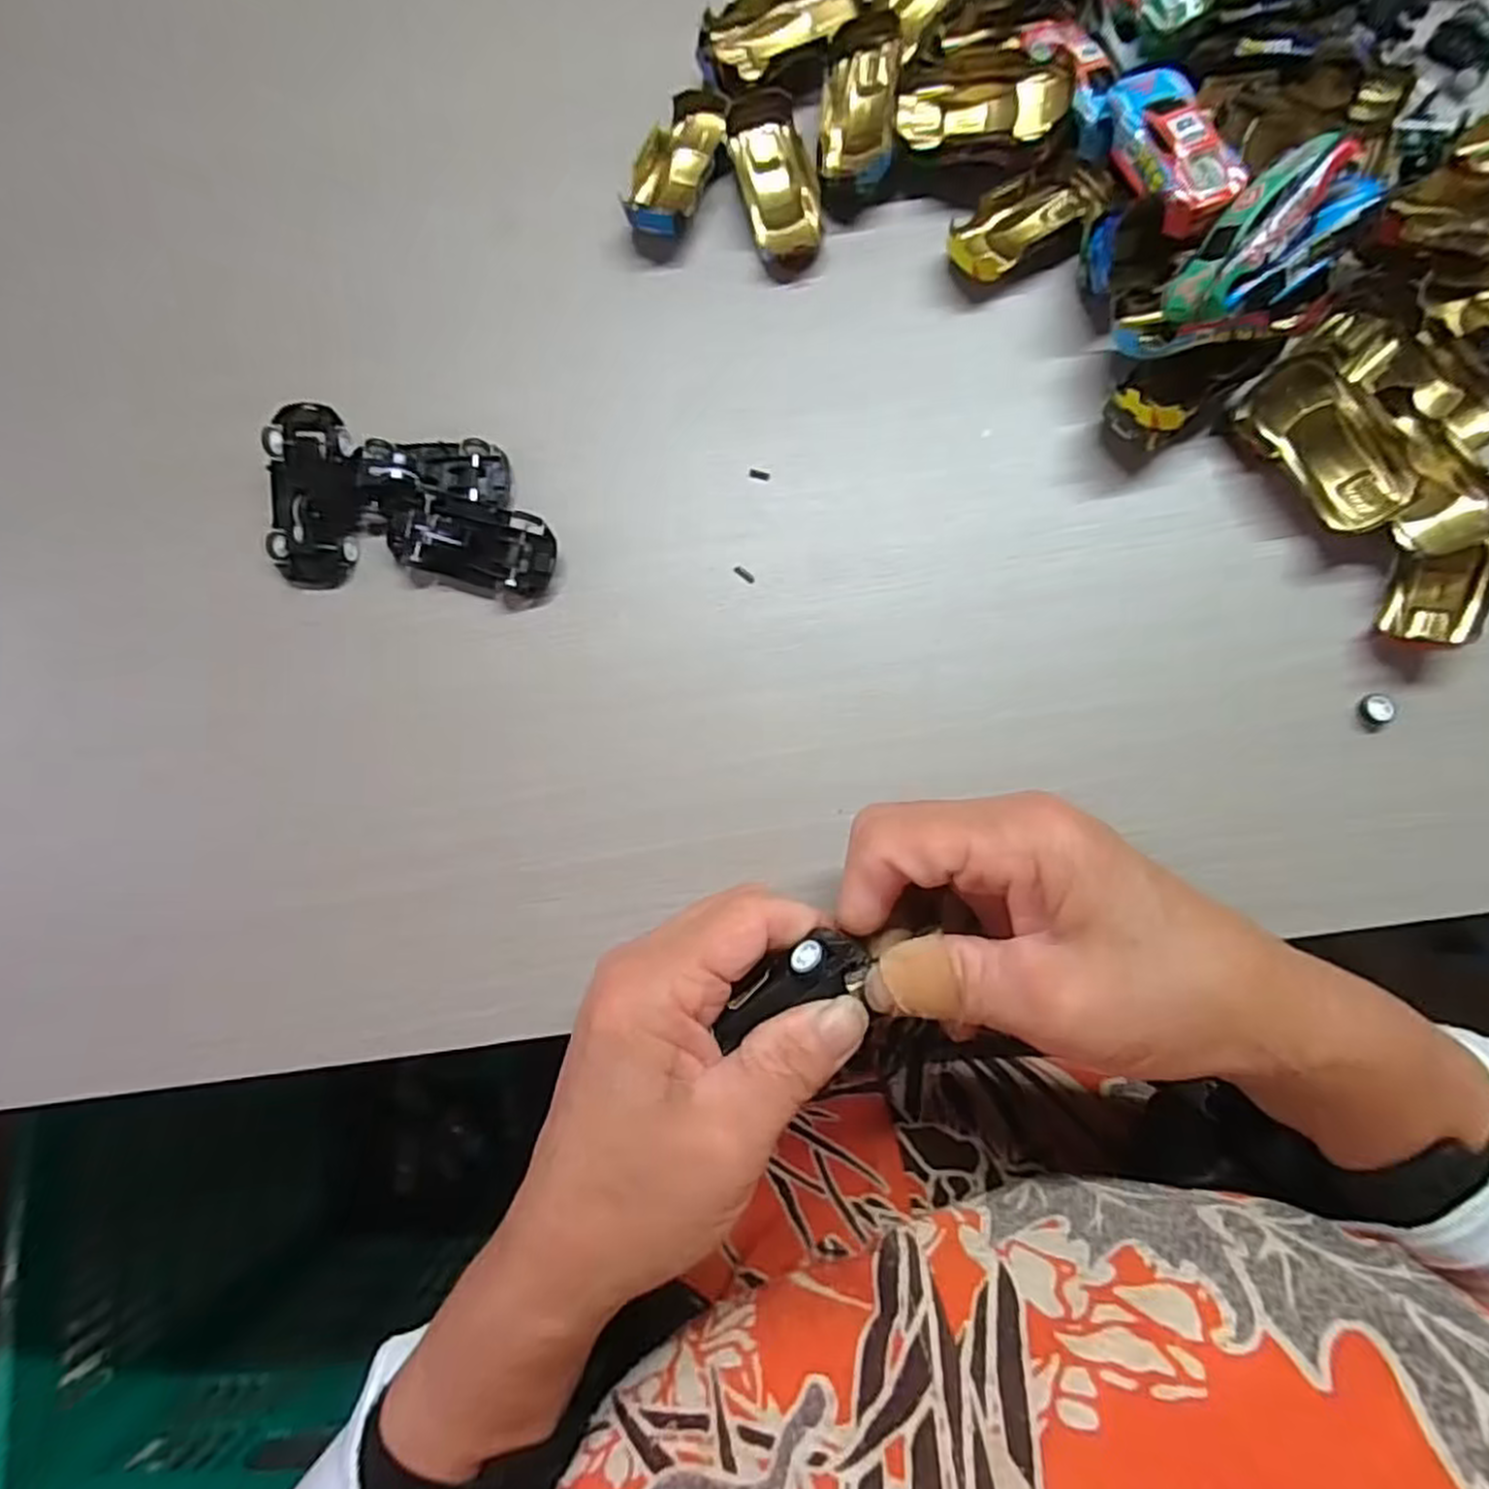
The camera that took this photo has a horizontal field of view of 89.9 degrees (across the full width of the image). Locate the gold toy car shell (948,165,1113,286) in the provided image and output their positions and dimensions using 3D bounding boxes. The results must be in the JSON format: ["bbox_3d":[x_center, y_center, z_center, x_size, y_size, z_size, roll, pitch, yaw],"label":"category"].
[{"bbox_3d":[0.109,-0.203,0.292,0.068,0.015,0.032,-30,82,-1],"label":"gold toy car shell"}]

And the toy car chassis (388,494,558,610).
[{"bbox_3d":[-0.102,-0.074,0.278,0.062,0.017,0.032,14,84,5],"label":"toy car chassis"}]

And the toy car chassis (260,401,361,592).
[{"bbox_3d":[-0.164,-0.093,0.281,0.030,0.014,0.066,1,95,3],"label":"toy car chassis"}]

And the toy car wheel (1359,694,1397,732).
[{"bbox_3d":[0.222,-0.011,0.262,0.009,0.007,0.013,-14,82,1],"label":"toy car wheel"}]

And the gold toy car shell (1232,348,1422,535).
[{"bbox_3d":[0.210,-0.107,0.270,0.032,0.018,0.064,-34,82,27],"label":"gold toy car shell"}]

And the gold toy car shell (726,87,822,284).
[{"bbox_3d":[0.014,-0.224,0.298,0.028,0.017,0.068,-16,82,1],"label":"gold toy car shell"}]

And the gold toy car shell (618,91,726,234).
[{"bbox_3d":[-0.028,-0.234,0.303,0.029,0.018,0.068,20,84,5],"label":"gold toy car shell"}]

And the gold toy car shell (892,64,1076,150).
[{"bbox_3d":[0.090,-0.242,0.284,0.061,0.013,0.028,9,83,19],"label":"gold toy car shell"}]

